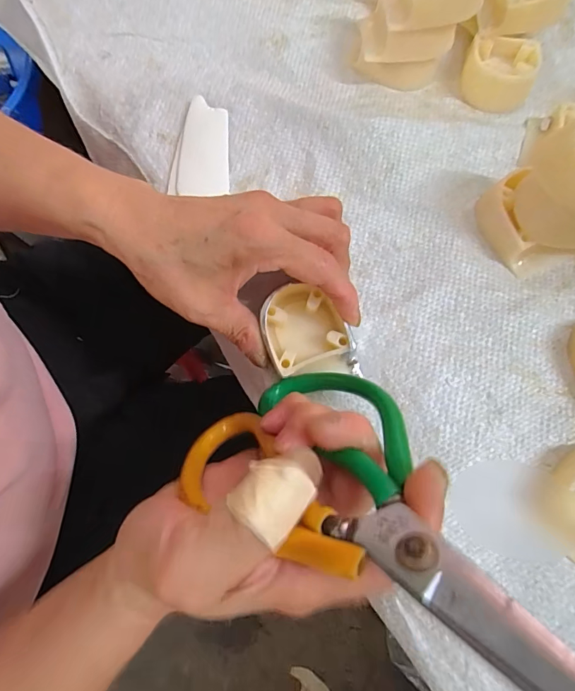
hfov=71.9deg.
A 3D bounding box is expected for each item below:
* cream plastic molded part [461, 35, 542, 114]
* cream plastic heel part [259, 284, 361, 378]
[{"bbox_3d":[0.151,-0.197,0.281,0.046,0.020,0.049,15,74,4],"label":"cream plastic molded part"},{"bbox_3d":[0.011,-0.008,0.223,0.046,0.020,0.055,-16,75,-5],"label":"cream plastic heel part"}]

